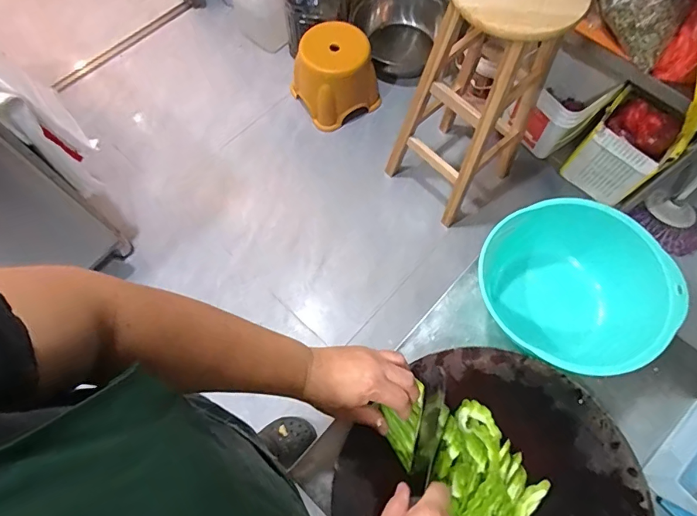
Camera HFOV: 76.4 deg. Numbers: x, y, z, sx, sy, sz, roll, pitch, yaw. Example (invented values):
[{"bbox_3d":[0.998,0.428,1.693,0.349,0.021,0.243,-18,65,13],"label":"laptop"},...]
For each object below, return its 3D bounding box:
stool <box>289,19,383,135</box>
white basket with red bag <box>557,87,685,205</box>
[{"bbox_3d":[-0.044,-0.616,1.480,0.235,0.252,0.220,-32,73,-12],"label":"stool"},{"bbox_3d":[0.774,-0.305,1.258,0.193,0.229,0.178,41,74,14],"label":"white basket with red bag"}]

